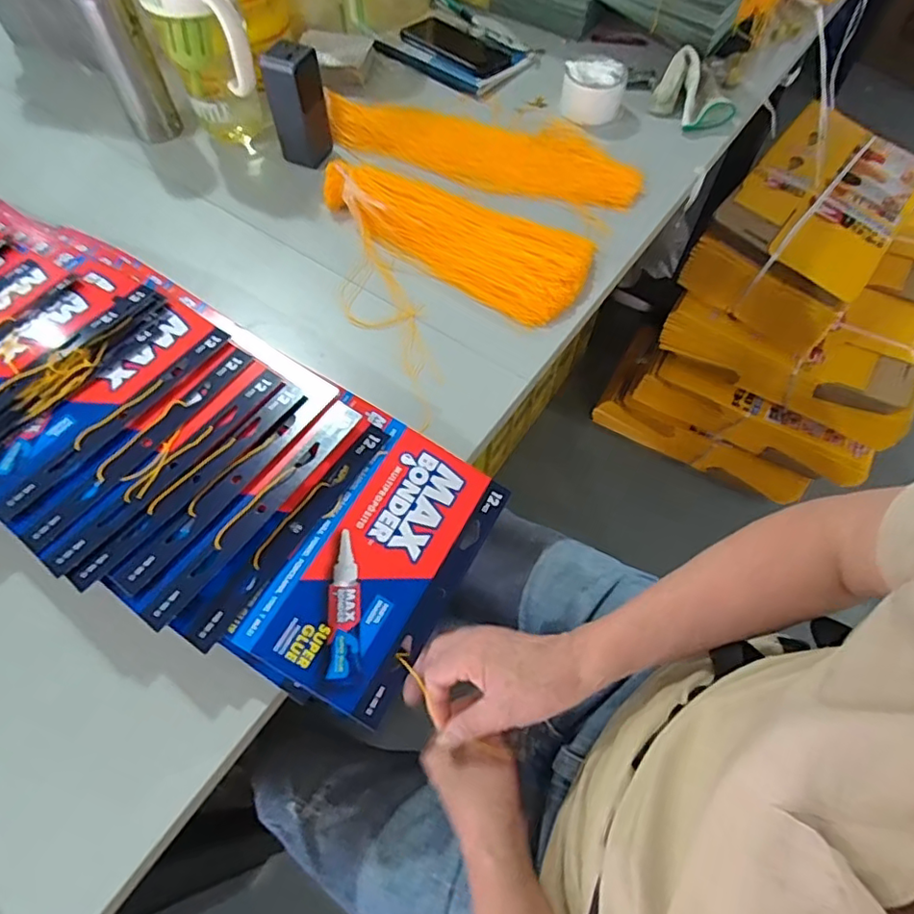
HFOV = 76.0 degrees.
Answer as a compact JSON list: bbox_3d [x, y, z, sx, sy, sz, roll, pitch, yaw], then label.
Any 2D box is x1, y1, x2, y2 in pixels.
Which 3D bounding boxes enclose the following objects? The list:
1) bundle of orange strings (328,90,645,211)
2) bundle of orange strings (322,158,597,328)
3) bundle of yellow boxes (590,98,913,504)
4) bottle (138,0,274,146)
[{"bbox_3d":[0.031,-0.416,0.766,0.417,0.010,0.143,14,63,6],"label":"bundle of orange strings"},{"bbox_3d":[0.002,-0.271,0.678,0.323,0.038,0.140,32,67,15],"label":"bundle of orange strings"},{"bbox_3d":[0.697,-0.298,1.258,0.510,0.515,0.550,28,66,13],"label":"bundle of yellow boxes"},{"bbox_3d":[-0.287,-0.475,0.664,0.098,0.242,0.114,-17,64,-10],"label":"bottle"}]

